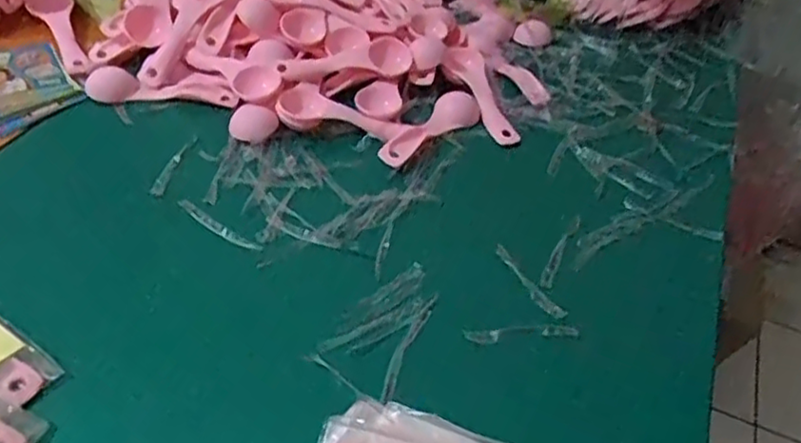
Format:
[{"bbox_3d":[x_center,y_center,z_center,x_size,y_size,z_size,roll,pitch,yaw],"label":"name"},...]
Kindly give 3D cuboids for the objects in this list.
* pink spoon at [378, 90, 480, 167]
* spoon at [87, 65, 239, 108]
[{"bbox_3d":[0.025,-0.067,0.514,0.035,0.025,0.107,28,53,16],"label":"pink spoon"},{"bbox_3d":[-0.182,-0.104,0.514,0.109,0.014,0.030,2,45,-8],"label":"spoon"}]

